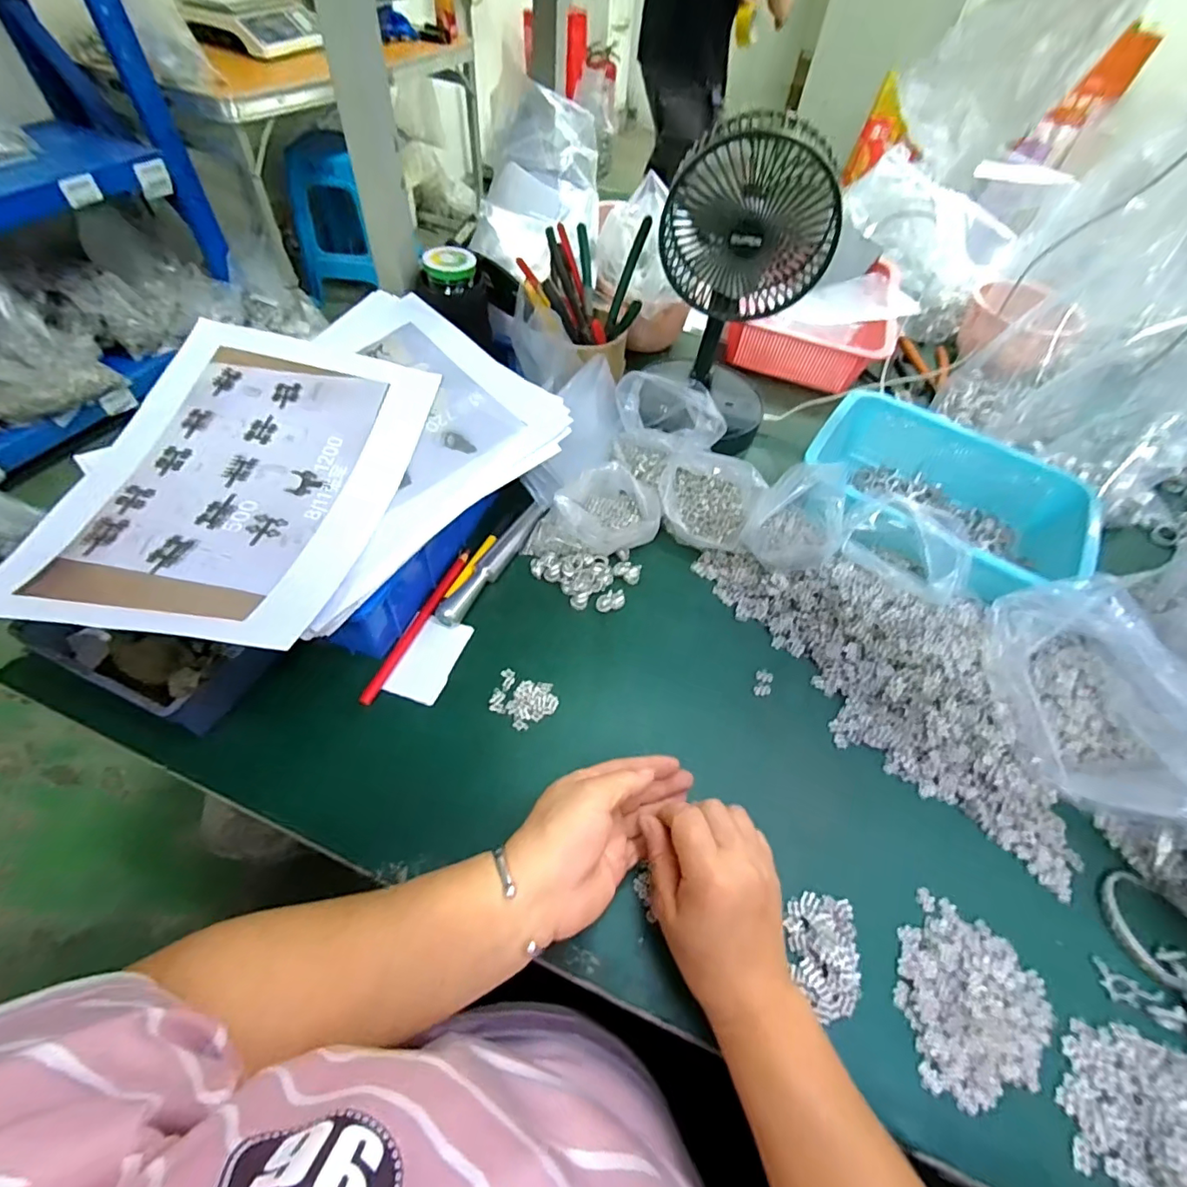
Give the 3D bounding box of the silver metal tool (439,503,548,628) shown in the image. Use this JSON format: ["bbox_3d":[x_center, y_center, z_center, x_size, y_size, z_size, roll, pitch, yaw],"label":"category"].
[{"bbox_3d":[-0.091,-0.032,0.491,0.021,0.015,0.157,26,56,13],"label":"silver metal tool"}]

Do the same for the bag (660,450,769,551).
[{"bbox_3d":[0.111,-0.090,0.517,0.092,0.070,0.091,9,54,2],"label":"bag"}]

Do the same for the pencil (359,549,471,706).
[{"bbox_3d":[-0.148,0.022,0.455,0.012,0.007,0.166,19,55,9],"label":"pencil"}]

